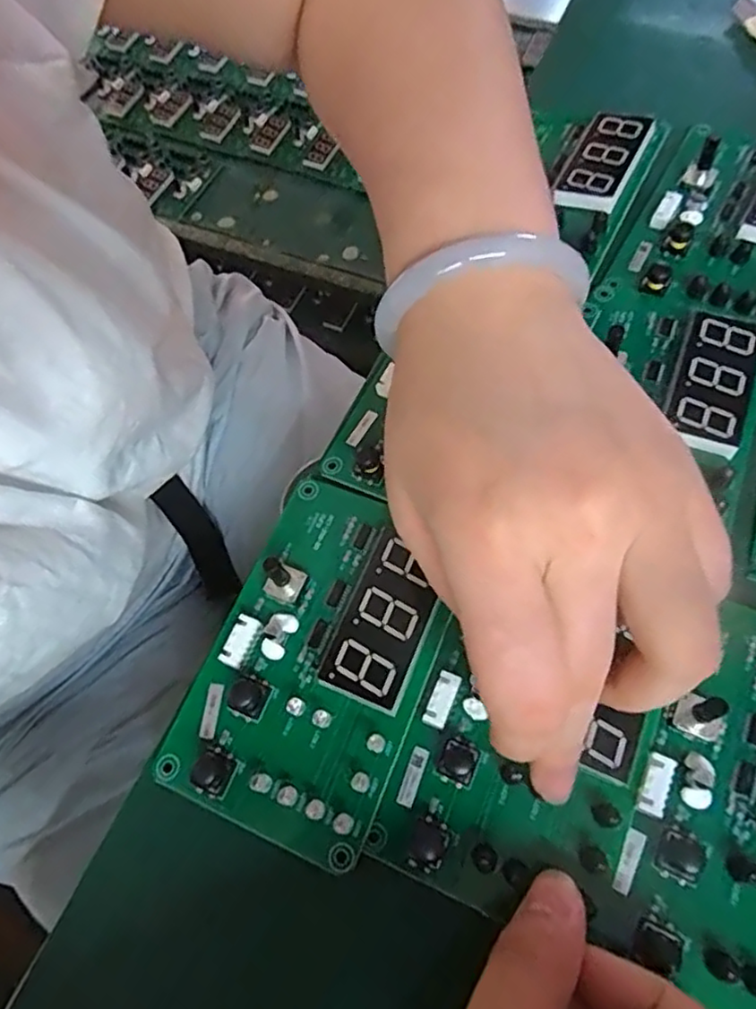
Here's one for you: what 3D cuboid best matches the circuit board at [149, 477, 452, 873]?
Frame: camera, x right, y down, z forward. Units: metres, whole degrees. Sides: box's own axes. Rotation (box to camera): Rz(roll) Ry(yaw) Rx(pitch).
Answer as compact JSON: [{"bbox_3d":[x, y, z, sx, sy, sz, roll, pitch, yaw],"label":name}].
[{"bbox_3d":[-0.021,0.050,0.223,0.075,0.013,0.118,20,68,13],"label":"circuit board"}]

